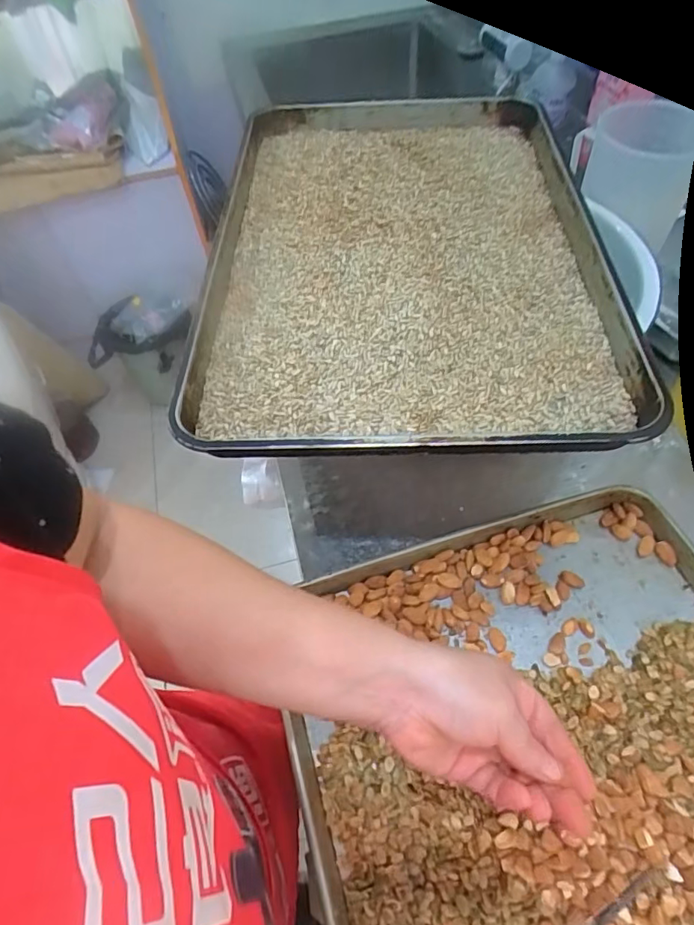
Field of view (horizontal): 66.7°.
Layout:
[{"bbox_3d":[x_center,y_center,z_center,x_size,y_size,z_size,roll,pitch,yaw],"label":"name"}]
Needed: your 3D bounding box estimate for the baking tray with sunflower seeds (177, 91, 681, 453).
[{"bbox_3d":[0.059,-0.257,0.599,0.403,0.039,0.622,-1,54,4],"label":"baking tray with sunflower seeds"}]

